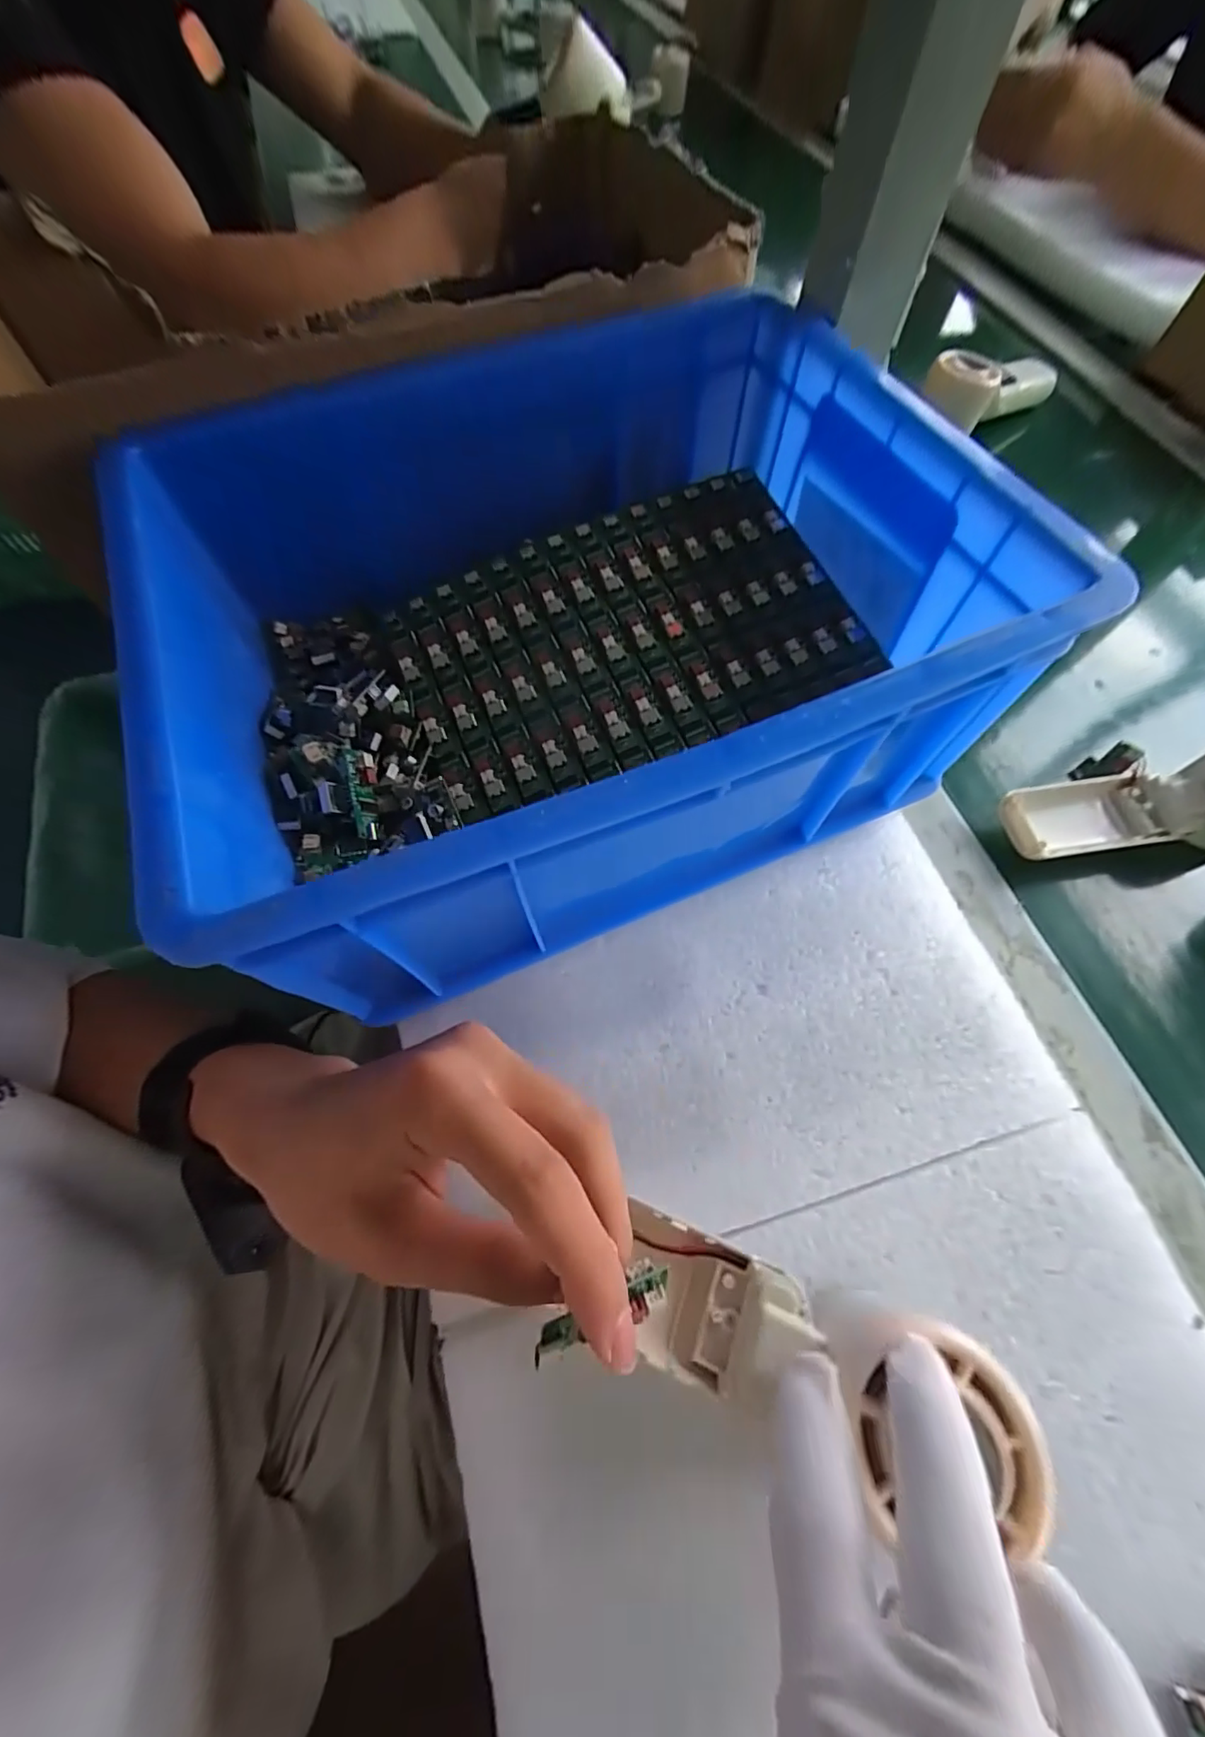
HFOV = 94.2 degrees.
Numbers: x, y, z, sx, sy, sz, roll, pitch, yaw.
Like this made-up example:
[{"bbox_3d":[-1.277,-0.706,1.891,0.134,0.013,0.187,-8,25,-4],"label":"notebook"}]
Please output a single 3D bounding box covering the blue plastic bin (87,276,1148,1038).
[{"bbox_3d":[-0.014,-0.117,0.266,0.327,0.111,0.269,-22,67,-10],"label":"blue plastic bin"}]

